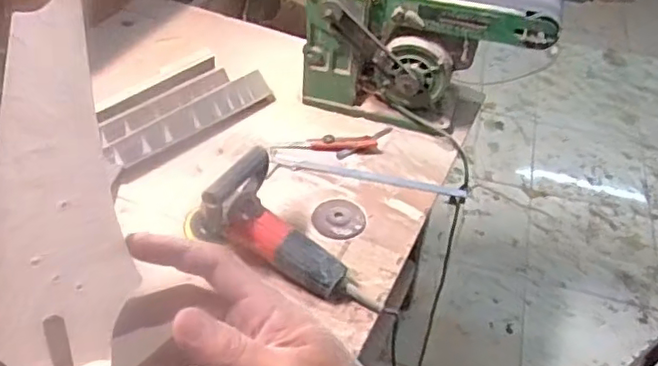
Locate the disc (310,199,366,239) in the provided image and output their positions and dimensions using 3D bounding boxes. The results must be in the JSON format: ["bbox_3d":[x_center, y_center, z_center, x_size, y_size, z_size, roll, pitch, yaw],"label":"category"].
[{"bbox_3d":[0.018,0.060,1.042,0.088,0.007,0.082,2,44,-2],"label":"disc"}]

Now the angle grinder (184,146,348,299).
[{"bbox_3d":[-0.080,0.092,0.940,0.233,0.166,0.115,39,50,5],"label":"angle grinder"}]

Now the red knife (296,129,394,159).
[{"bbox_3d":[0.040,-0.076,1.176,0.173,0.022,0.052,-8,45,-13],"label":"red knife"}]

